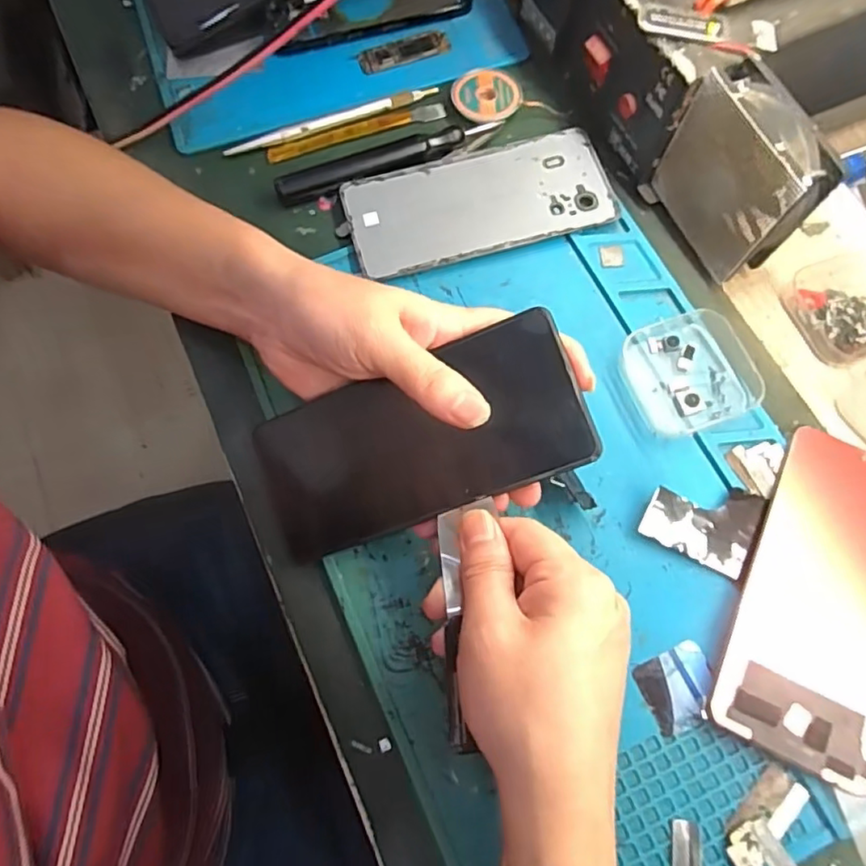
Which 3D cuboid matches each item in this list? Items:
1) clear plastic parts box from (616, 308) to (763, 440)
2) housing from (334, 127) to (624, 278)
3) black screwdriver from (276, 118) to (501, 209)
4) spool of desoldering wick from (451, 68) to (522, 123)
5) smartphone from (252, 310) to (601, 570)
[{"bbox_3d":[0.141,-0.034,0.326,0.062,0.017,0.062,-23,73,-5],"label":"clear plastic parts box"},{"bbox_3d":[0.028,-0.144,0.370,0.161,0.006,0.074,-15,72,-3],"label":"housing"},{"bbox_3d":[-0.028,-0.175,0.376,0.146,0.012,0.019,-19,73,-4],"label":"black screwdriver"},{"bbox_3d":[0.036,-0.226,0.396,0.044,0.008,0.043,-1,72,2],"label":"spool of desoldering wick"},{"bbox_3d":[-0.010,0.005,0.290,0.162,0.004,0.073,-21,83,15],"label":"smartphone"}]

